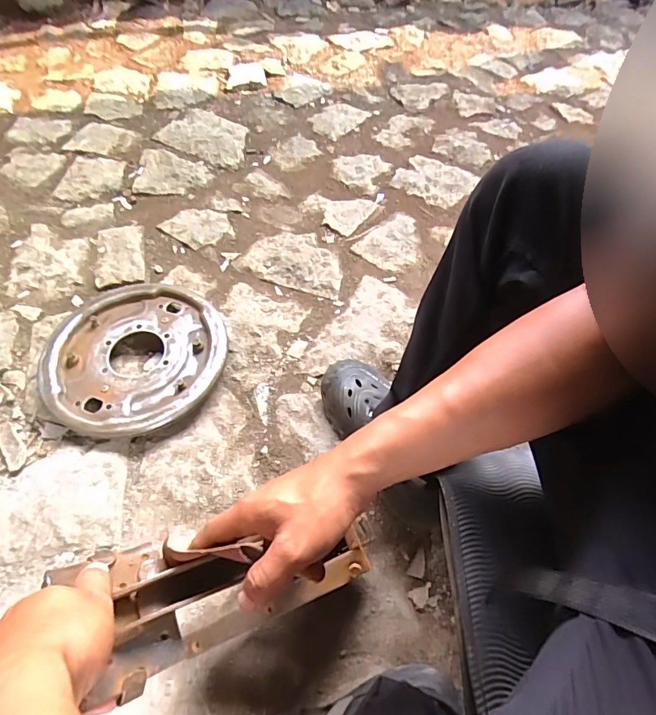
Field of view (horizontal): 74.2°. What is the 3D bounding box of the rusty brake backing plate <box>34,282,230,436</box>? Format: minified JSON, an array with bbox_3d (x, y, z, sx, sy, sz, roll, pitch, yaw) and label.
[{"bbox_3d":[-0.326,-0.001,0.745,0.293,0.042,0.285,1,56,-2],"label":"rusty brake backing plate"}]

